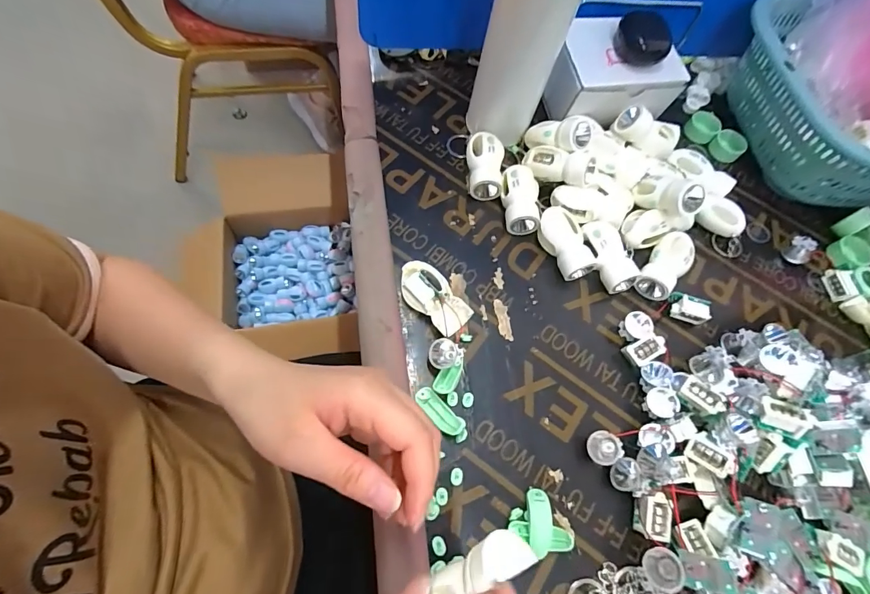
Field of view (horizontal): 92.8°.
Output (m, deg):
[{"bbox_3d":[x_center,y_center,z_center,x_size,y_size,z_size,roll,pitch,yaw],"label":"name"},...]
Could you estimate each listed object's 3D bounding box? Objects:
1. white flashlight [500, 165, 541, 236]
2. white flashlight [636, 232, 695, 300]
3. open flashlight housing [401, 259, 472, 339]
[{"bbox_3d":[0.078,-0.090,0.383,0.034,0.026,0.059,7,65,-4],"label":"white flashlight"},{"bbox_3d":[0.205,-0.027,0.371,0.031,0.029,0.062,36,67,9],"label":"white flashlight"},{"bbox_3d":[-0.003,0.000,0.337,0.034,0.025,0.064,-35,75,-20],"label":"open flashlight housing"}]

